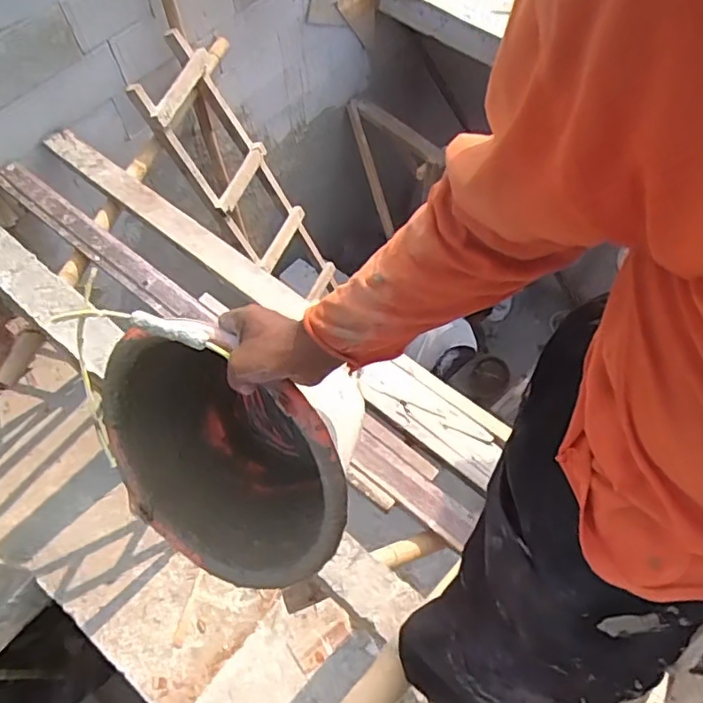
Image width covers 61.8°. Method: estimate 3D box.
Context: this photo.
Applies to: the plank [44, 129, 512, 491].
[{"bbox_3d":[-0.348,-0.255,1.851,1.907,0.043,0.174,36,68,20],"label":"plank"}]

